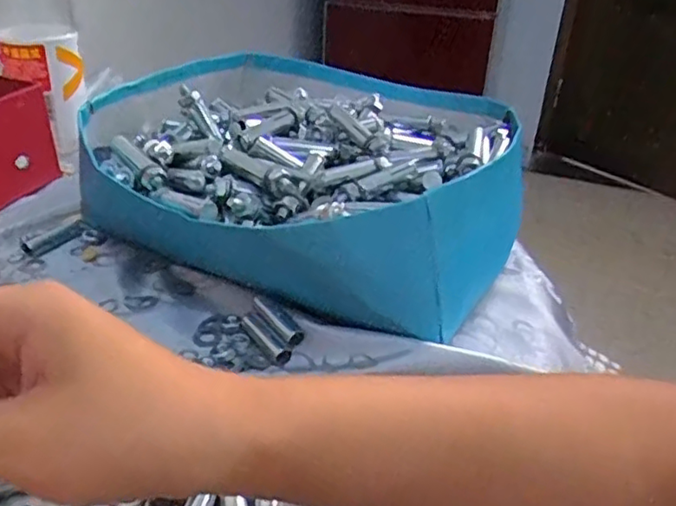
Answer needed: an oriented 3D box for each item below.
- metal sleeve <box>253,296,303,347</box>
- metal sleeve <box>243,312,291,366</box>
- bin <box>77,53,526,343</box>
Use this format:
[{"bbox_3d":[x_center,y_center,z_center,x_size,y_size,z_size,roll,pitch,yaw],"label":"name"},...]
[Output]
[{"bbox_3d":[-0.035,0.039,0.357,0.011,0.010,0.039,-18,38,-32],"label":"metal sleeve"},{"bbox_3d":[-0.041,0.047,0.351,0.009,0.007,0.042,-18,38,-32],"label":"metal sleeve"},{"bbox_3d":[-0.018,-0.060,0.443,0.283,0.093,0.272,21,35,25],"label":"bin"}]

